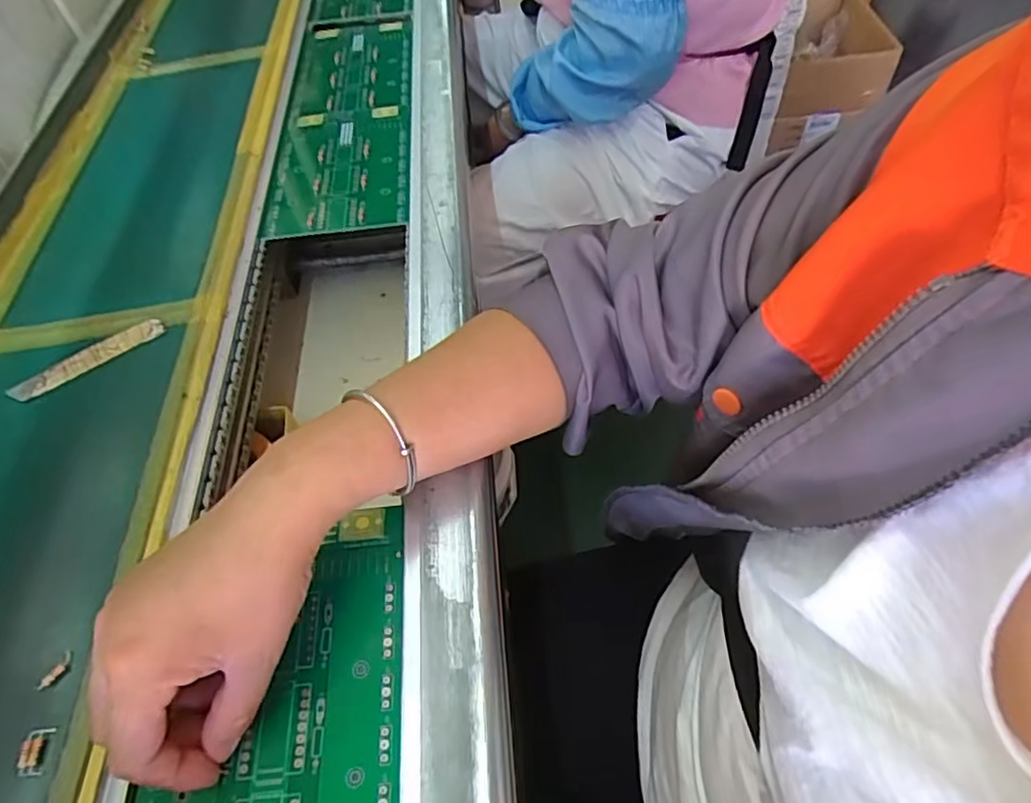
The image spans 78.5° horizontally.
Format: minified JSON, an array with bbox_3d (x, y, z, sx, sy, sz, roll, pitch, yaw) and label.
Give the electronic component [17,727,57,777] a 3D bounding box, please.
[{"bbox_3d":[-0.225,0.164,0.295,0.007,0.009,0.020,-3,55,3],"label":"electronic component"}]

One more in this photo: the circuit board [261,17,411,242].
[{"bbox_3d":[-0.173,-0.326,0.670,0.121,0.016,0.431,-6,48,-3],"label":"circuit board"}]

